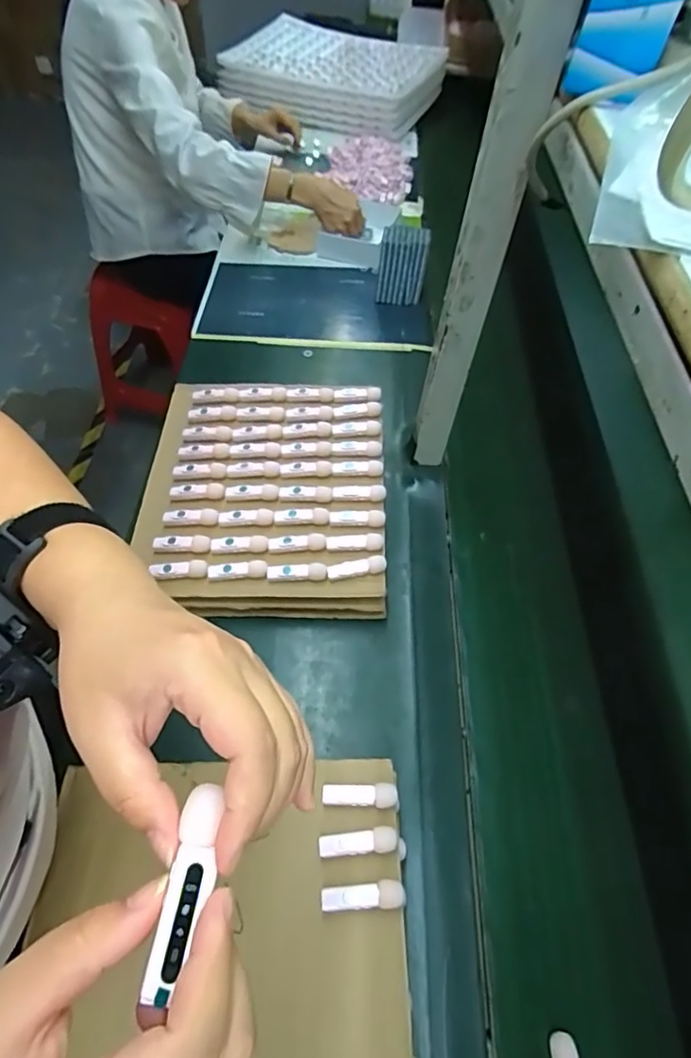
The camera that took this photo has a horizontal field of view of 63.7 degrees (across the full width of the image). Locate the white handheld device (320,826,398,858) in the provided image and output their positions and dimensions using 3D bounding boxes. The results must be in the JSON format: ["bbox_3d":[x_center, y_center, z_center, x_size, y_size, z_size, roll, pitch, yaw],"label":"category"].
[{"bbox_3d":[0.011,0.263,0.467,0.066,0.011,0.018,0,55,-6],"label":"white handheld device"}]

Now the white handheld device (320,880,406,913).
[{"bbox_3d":[0.014,0.296,0.449,0.067,0.018,0.018,1,55,-5],"label":"white handheld device"}]

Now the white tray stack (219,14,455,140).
[{"bbox_3d":[-0.025,-1.205,1.478,0.552,0.098,0.368,27,57,13],"label":"white tray stack"}]

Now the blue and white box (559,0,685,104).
[{"bbox_3d":[0.176,-0.318,0.344,0.054,0.084,0.023,19,55,7],"label":"blue and white box"}]

